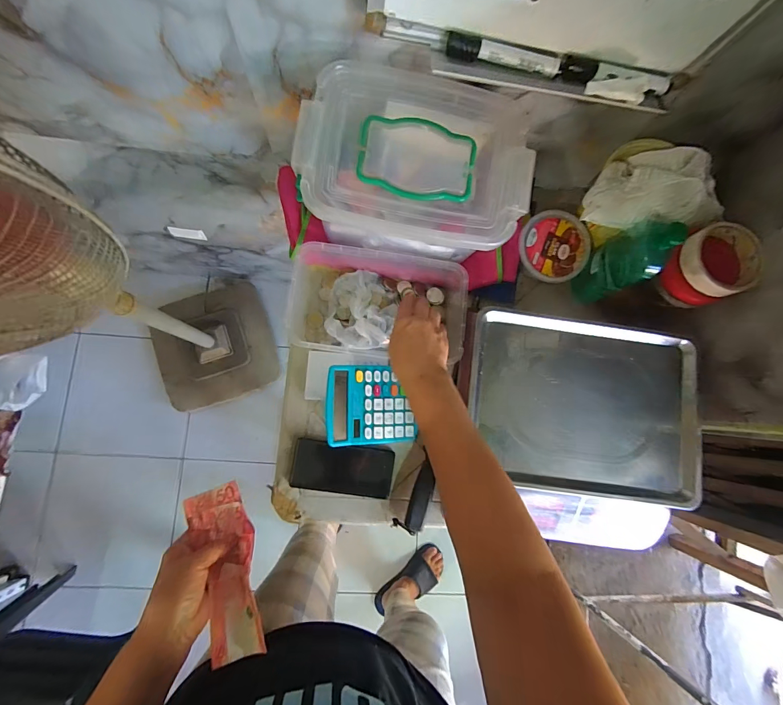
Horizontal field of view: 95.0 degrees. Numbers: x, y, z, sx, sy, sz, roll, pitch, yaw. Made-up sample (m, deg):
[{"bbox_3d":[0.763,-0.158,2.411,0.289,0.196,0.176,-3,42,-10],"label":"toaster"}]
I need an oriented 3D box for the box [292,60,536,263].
[{"bbox_3d":[0.031,-0.252,0.511,0.298,0.150,0.195,9,82,-4],"label":"box"}]

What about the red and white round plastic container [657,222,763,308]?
[{"bbox_3d":[0.422,-0.117,0.479,0.101,0.054,0.093,1,82,-5],"label":"red and white round plastic container"}]

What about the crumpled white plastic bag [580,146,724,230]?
[{"bbox_3d":[0.369,-0.229,0.501,0.143,0.081,0.117,22,81,-2],"label":"crumpled white plastic bag"}]

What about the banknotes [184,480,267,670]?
[{"bbox_3d":[-0.187,0.248,0.413,0.060,0.023,0.179,-16,72,-7],"label":"banknotes"}]

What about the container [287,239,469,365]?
[{"bbox_3d":[-0.018,-0.073,0.561,0.251,0.084,0.148,3,82,-5],"label":"container"}]

